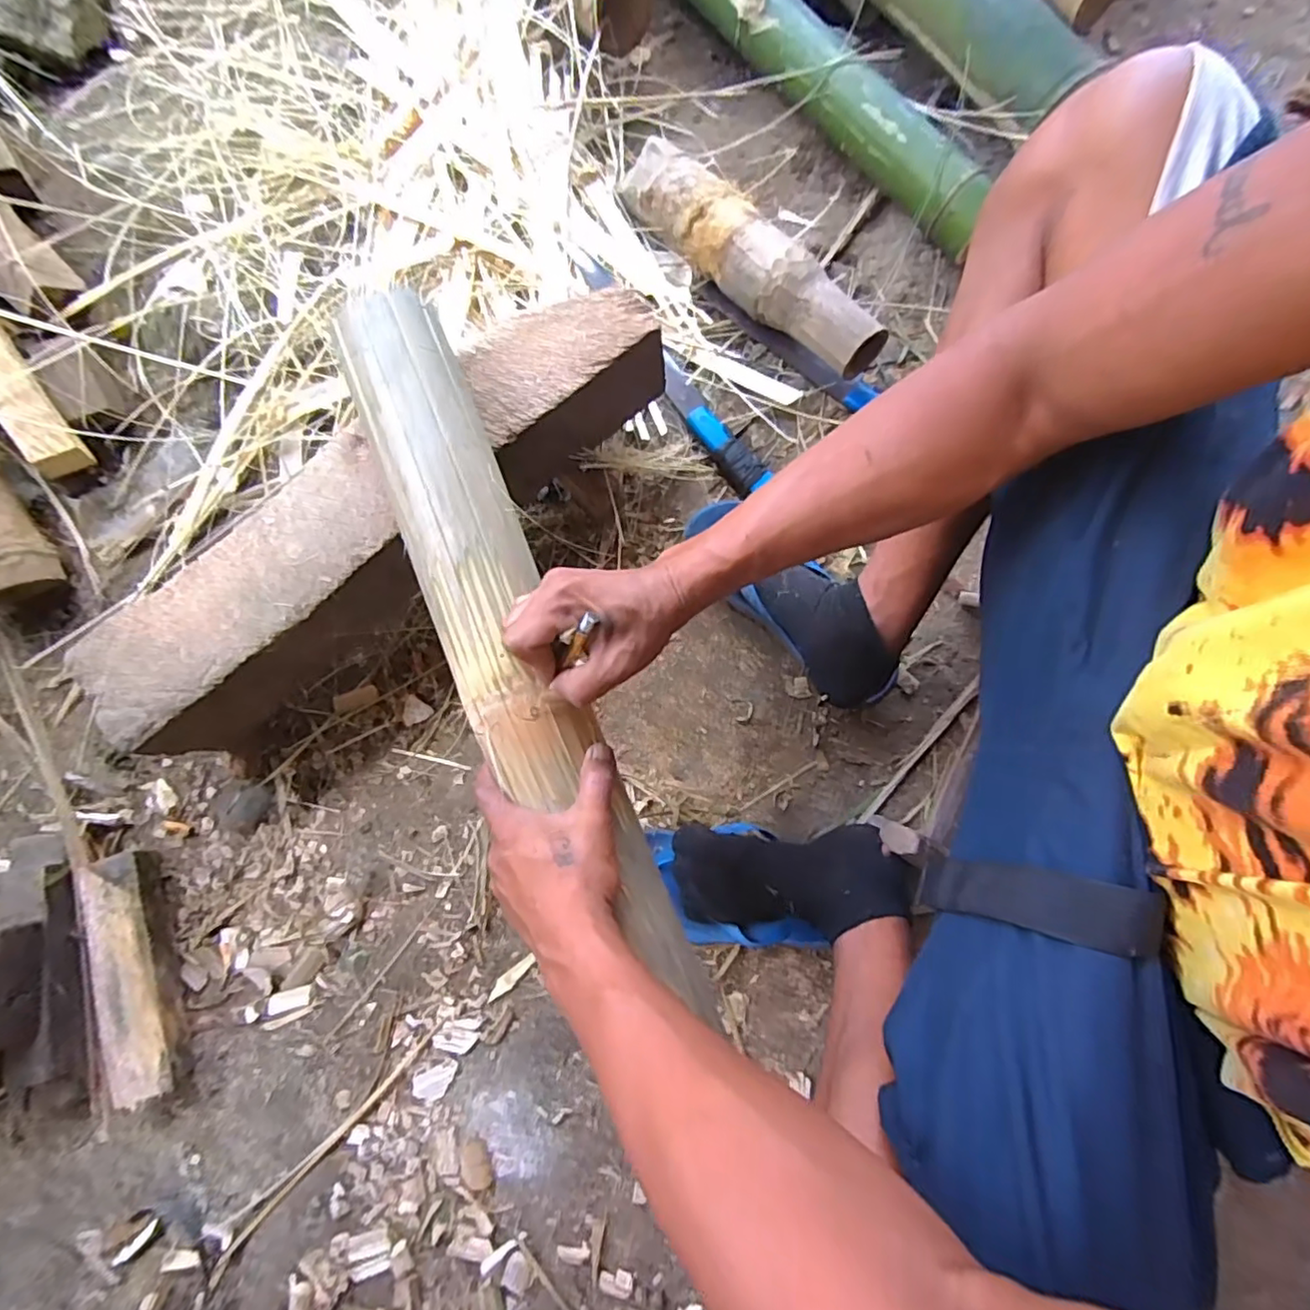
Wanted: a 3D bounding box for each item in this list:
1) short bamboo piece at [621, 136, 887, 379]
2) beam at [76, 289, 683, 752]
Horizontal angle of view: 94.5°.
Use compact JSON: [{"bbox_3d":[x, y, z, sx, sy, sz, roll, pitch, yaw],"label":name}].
[{"bbox_3d":[0.100,-0.449,0.680,0.065,0.073,0.372,-39,80,-6],"label":"short bamboo piece"},{"bbox_3d":[-0.238,-0.118,0.582,0.575,0.174,0.136,-39,80,-6],"label":"beam"}]

